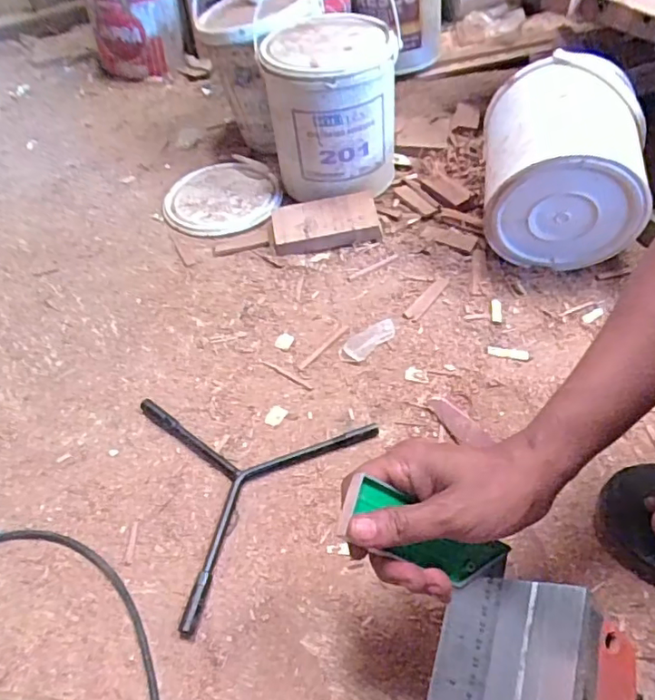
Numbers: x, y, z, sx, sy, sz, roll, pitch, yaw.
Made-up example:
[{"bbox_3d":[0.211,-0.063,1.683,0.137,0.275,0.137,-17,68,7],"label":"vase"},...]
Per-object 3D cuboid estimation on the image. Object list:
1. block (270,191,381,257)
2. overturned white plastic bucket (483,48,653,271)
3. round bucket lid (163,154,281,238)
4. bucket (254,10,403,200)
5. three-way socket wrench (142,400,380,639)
[{"bbox_3d":[-0.003,-0.173,0.757,0.142,0.034,0.081,-9,49,-2],"label":"block"},{"bbox_3d":[0.280,-0.218,0.668,0.173,0.189,0.184,4,50,9],"label":"overturned white plastic bucket"},{"bbox_3d":[-0.160,-0.234,0.838,0.170,0.018,0.178,-3,49,4],"label":"round bucket lid"},{"bbox_3d":[0.007,-0.321,0.766,0.161,0.202,0.147,-3,49,4],"label":"bucket"},{"bbox_3d":[-0.111,0.103,0.547,0.211,0.020,0.245,32,60,29],"label":"three-way socket wrench"}]

